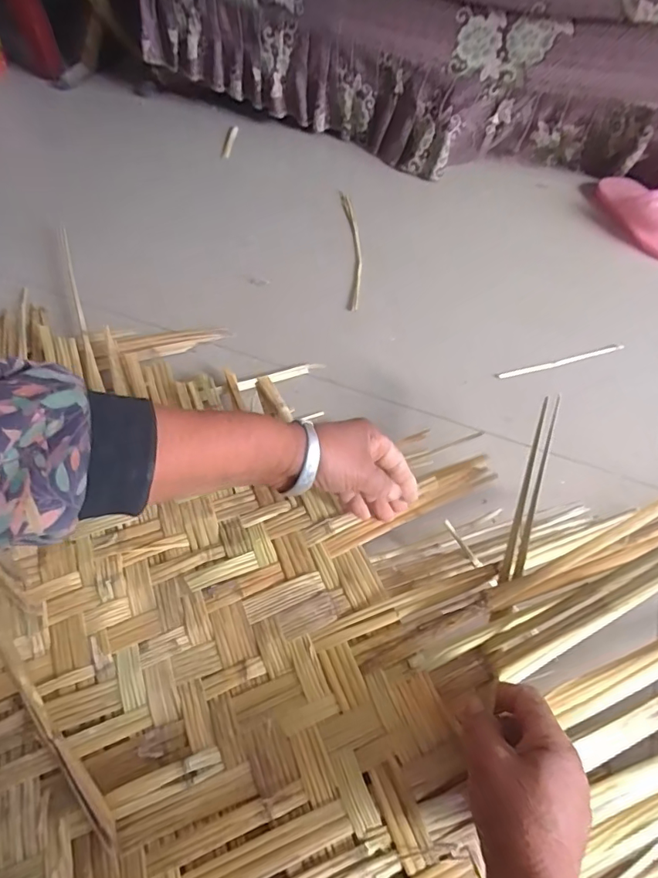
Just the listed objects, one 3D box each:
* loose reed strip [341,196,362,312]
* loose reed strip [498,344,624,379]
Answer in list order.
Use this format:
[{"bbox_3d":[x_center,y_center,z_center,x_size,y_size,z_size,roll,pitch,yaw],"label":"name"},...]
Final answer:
[{"bbox_3d":[0.038,-0.312,0.802,0.024,0.015,0.320,-2,53,-1],"label":"loose reed strip"},{"bbox_3d":[0.301,-0.101,0.642,0.173,0.004,0.011,-13,54,-9],"label":"loose reed strip"}]

